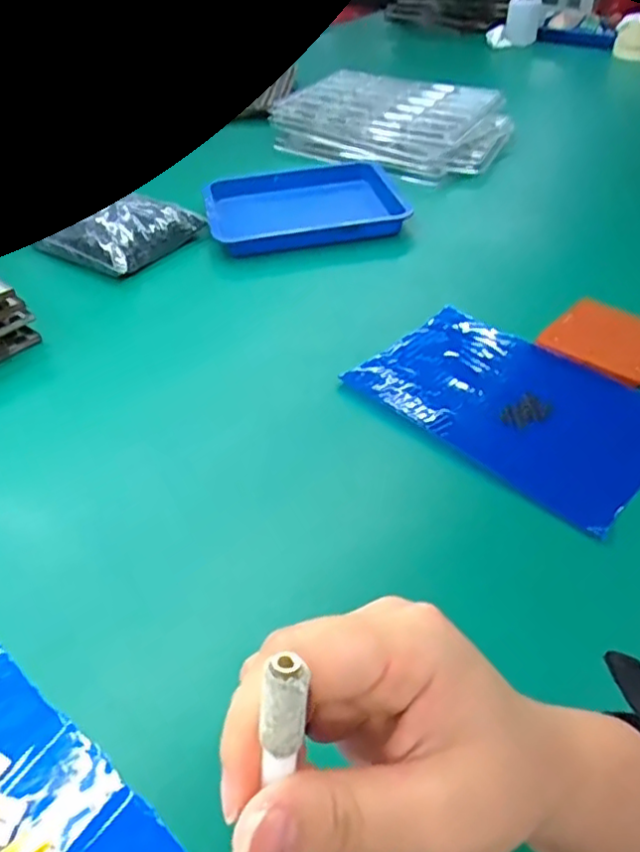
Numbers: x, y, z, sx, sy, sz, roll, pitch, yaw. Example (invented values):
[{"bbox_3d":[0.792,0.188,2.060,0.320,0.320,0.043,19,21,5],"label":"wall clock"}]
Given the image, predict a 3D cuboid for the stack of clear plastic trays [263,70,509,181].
[{"bbox_3d":[0.109,-0.424,0.887,0.306,0.053,0.244,25,47,27],"label":"stack of clear plastic trays"}]

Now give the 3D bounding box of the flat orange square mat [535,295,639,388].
[{"bbox_3d":[0.237,-0.073,0.525,0.093,0.016,0.085,32,51,32],"label":"flat orange square mat"}]

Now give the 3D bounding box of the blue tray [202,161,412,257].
[{"bbox_3d":[-0.021,-0.247,0.737,0.214,0.045,0.169,-11,42,-11],"label":"blue tray"}]

